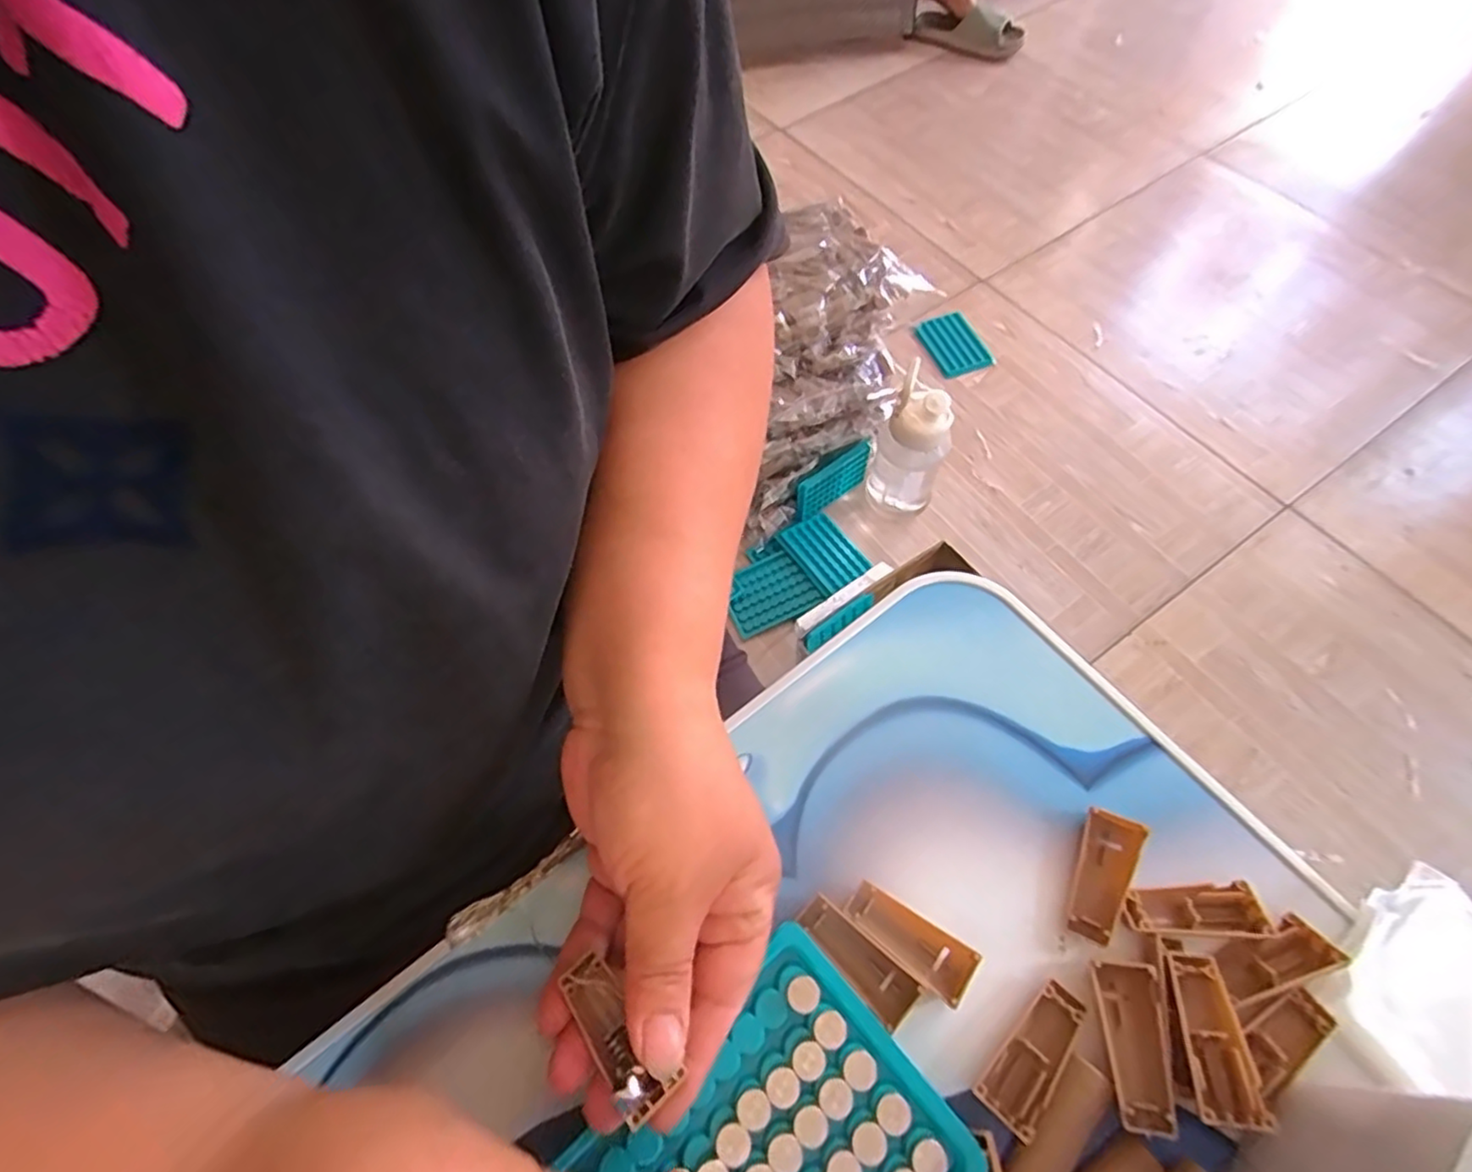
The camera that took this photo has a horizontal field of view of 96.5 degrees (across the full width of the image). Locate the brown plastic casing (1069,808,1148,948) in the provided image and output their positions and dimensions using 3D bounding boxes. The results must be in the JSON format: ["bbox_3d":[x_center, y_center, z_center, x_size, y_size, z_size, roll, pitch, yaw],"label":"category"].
[{"bbox_3d":[0.144,0.113,0.255,0.017,0.010,0.049,22,66,13],"label":"brown plastic casing"}]

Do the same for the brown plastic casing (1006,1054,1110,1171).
[{"bbox_3d":[0.109,0.186,0.221,0.015,0.006,0.048,38,71,19],"label":"brown plastic casing"}]

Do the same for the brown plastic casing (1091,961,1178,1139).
[{"bbox_3d":[0.139,0.160,0.229,0.019,0.012,0.050,12,51,4],"label":"brown plastic casing"}]

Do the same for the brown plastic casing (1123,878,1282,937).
[{"bbox_3d":[0.174,0.123,0.248,0.050,0.009,0.018,-6,63,-1],"label":"brown plastic casing"}]

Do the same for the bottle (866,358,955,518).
[{"bbox_3d":[0.230,-0.179,0.873,0.094,0.224,0.071,19,66,12],"label":"bottle"}]

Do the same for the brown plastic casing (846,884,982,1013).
[{"bbox_3d":[0.066,0.136,0.251,0.049,0.012,0.020,30,68,16],"label":"brown plastic casing"}]

